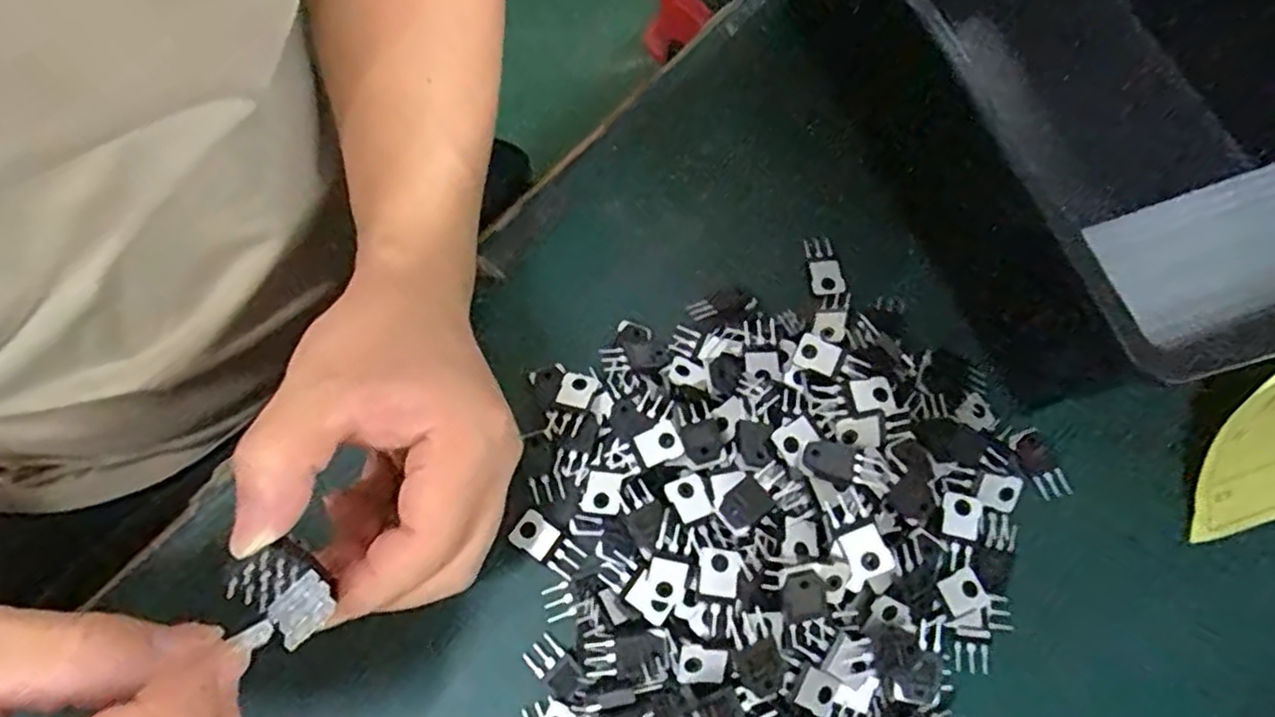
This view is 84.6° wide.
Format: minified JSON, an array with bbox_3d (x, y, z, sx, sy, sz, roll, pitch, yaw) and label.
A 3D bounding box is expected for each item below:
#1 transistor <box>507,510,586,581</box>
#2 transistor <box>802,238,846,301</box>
[{"bbox_3d":[-0.037,0.077,0.287,0.030,0.004,0.015,36,72,12],"label":"transistor"},{"bbox_3d":[0.089,-0.044,0.337,0.014,0.008,0.032,-9,69,-5],"label":"transistor"}]

